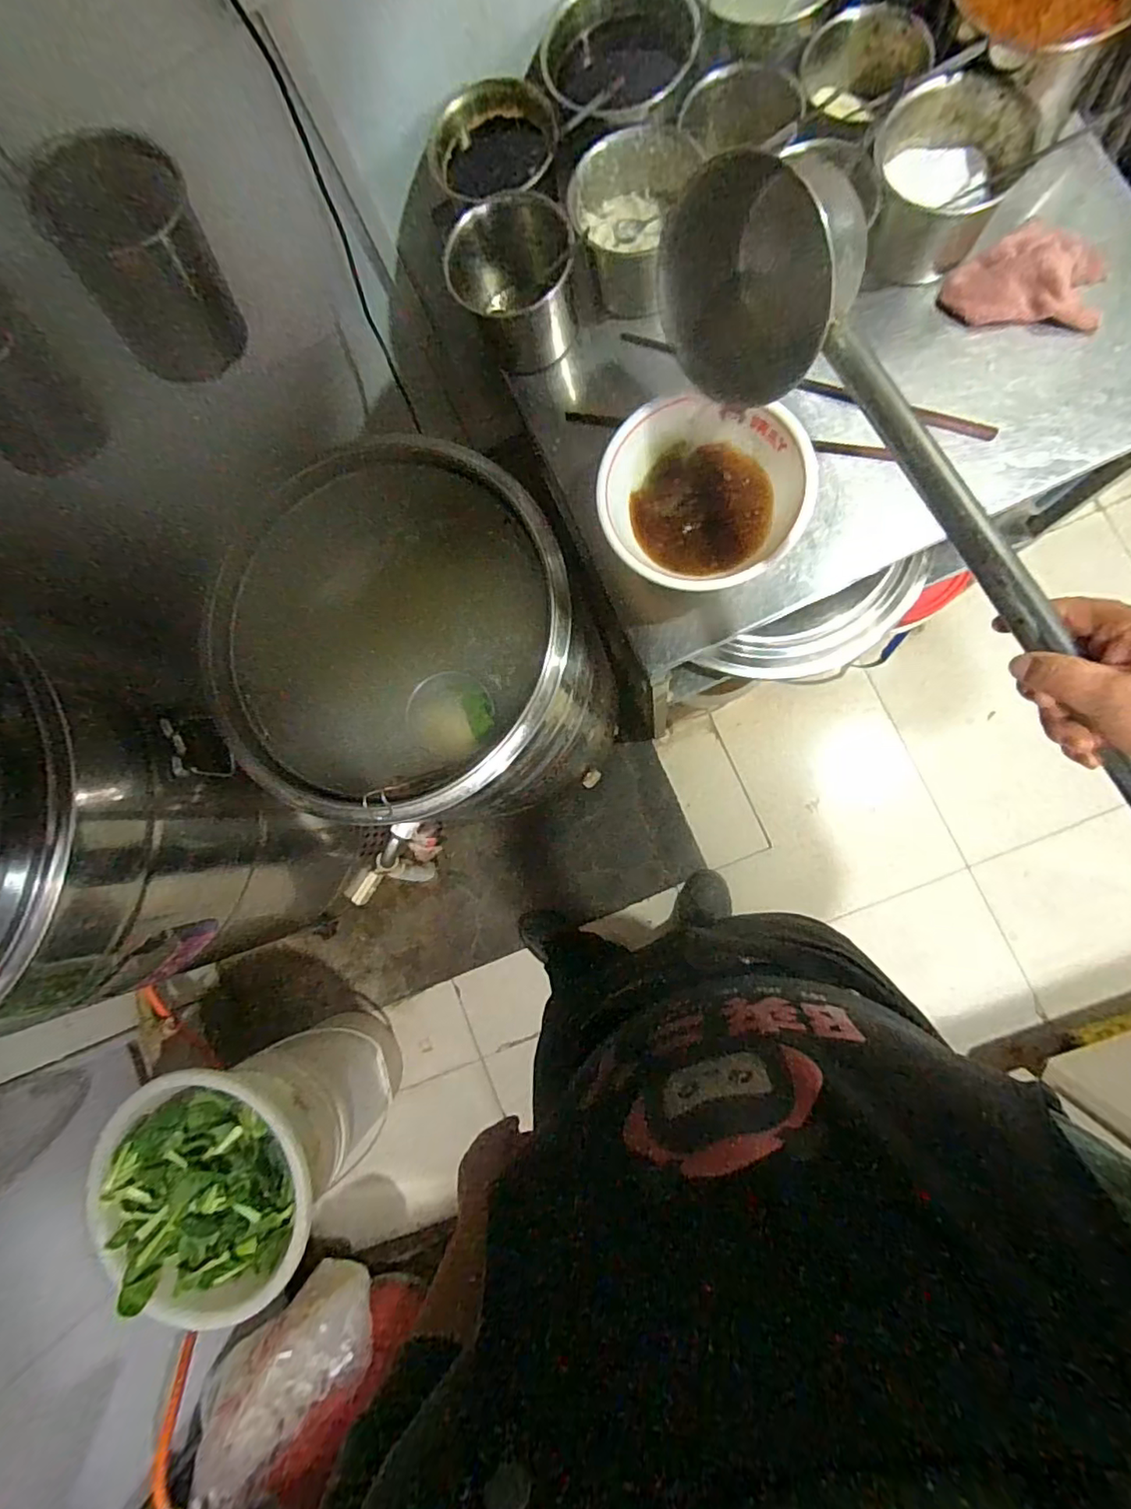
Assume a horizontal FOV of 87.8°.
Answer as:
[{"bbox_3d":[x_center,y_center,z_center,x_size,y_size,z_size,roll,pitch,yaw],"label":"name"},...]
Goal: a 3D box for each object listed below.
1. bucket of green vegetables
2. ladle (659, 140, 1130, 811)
[{"bbox_3d":[-0.568,0.743,1.210,0.338,0.545,0.391,-31,81,6],"label":"bucket of green vegetables"},{"bbox_3d":[0.241,-0.178,0.429,0.106,0.150,0.564,-26,73,6],"label":"ladle"}]

